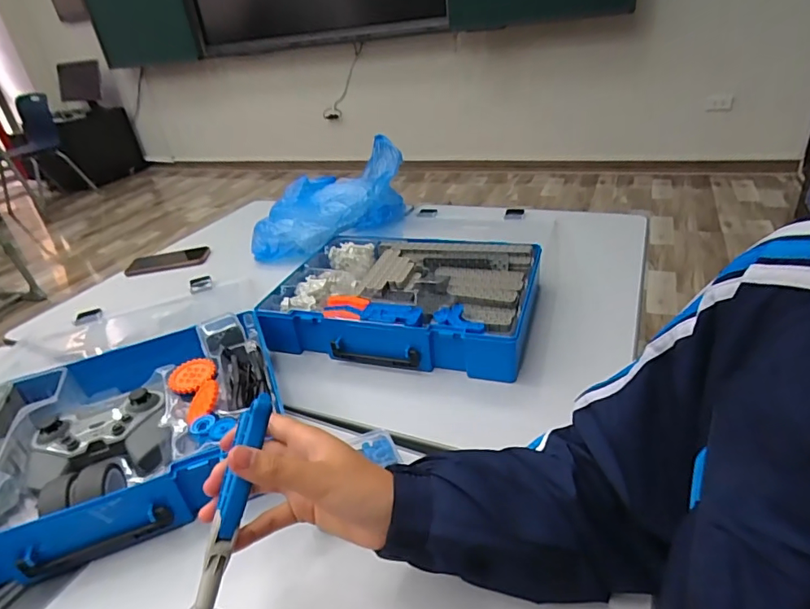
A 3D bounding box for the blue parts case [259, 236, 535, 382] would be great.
[{"bbox_3d":[0.001,-0.013,0.737,0.367,0.065,0.267,3,32,18],"label":"blue parts case"}]

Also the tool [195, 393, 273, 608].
[{"bbox_3d":[-0.112,0.126,0.321,0.018,0.013,0.133,6,75,22],"label":"tool"}]

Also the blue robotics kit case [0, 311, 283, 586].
[{"bbox_3d":[-0.329,0.136,0.552,0.363,0.073,0.299,-16,32,-15],"label":"blue robotics kit case"}]

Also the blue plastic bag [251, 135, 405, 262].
[{"bbox_3d":[-0.162,-0.231,1.074,0.319,0.127,0.299,-7,30,0],"label":"blue plastic bag"}]

